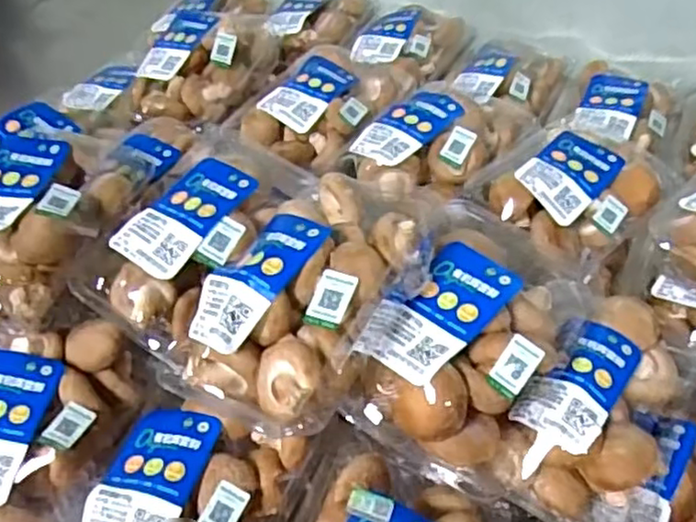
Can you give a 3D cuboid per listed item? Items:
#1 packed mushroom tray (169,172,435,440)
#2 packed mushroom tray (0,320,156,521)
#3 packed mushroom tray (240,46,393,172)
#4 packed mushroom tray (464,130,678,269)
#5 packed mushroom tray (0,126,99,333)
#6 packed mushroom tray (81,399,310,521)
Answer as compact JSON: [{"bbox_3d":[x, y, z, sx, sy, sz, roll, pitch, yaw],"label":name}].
[{"bbox_3d":[-0.028,0.012,0.399,0.110,0.047,0.173,22,56,19],"label":"packed mushroom tray"},{"bbox_3d":[-0.211,0.107,0.462,0.103,0.056,0.152,17,55,16],"label":"packed mushroom tray"},{"bbox_3d":[-0.021,-0.154,0.666,0.101,0.051,0.169,23,57,20],"label":"packed mushroom tray"},{"bbox_3d":[0.189,-0.061,0.570,0.141,0.063,0.114,-35,58,-22],"label":"packed mushroom tray"},{"bbox_3d":[-0.239,-0.019,0.497,0.104,0.065,0.147,17,55,16],"label":"packed mushroom tray"},{"bbox_3d":[-0.102,0.161,0.419,0.112,0.057,0.140,15,54,14],"label":"packed mushroom tray"}]

